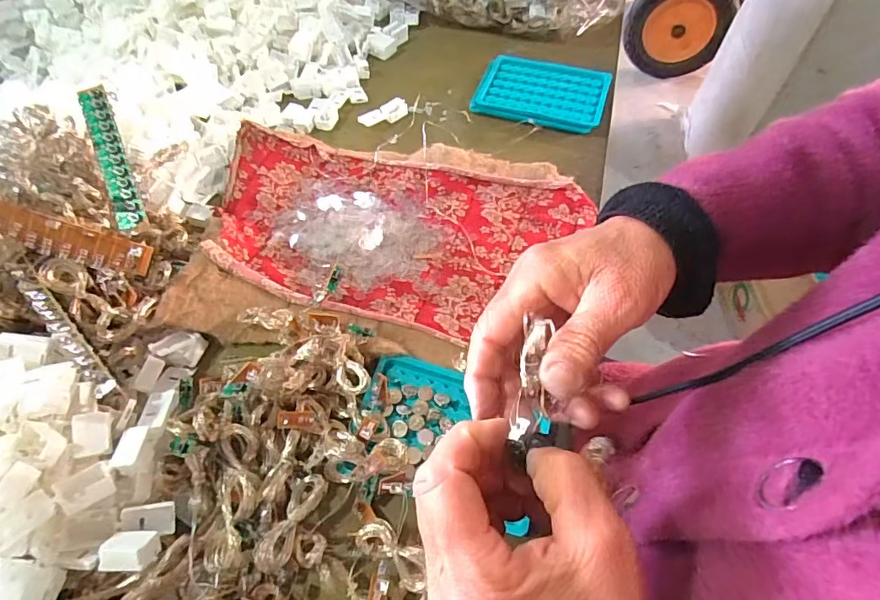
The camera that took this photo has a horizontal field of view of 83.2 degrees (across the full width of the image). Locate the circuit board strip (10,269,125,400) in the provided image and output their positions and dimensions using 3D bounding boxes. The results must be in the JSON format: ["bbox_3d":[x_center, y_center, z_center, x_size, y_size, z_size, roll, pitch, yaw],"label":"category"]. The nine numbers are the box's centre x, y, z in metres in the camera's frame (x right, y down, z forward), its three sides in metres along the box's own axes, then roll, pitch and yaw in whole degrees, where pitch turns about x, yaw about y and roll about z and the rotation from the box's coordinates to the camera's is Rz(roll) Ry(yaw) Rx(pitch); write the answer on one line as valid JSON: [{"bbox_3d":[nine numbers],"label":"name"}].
[{"bbox_3d":[-0.239,0.019,0.314,0.012,0.016,0.110,-40,79,-22],"label":"circuit board strip"}]

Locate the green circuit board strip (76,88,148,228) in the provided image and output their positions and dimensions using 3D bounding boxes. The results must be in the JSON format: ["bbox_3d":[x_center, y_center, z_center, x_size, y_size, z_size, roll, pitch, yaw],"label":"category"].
[{"bbox_3d":[-0.256,-0.111,0.386,0.022,0.009,0.118,-20,85,-12],"label":"green circuit board strip"}]

